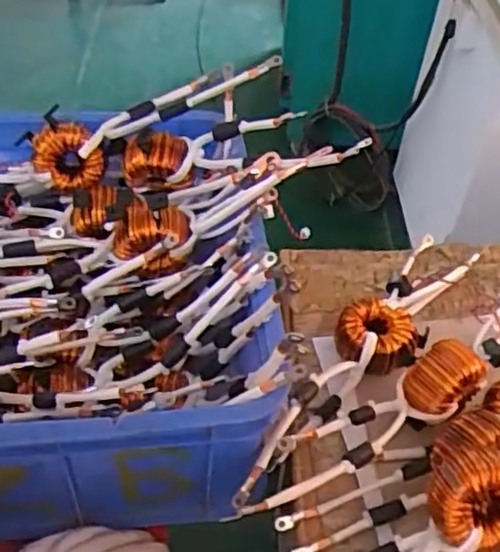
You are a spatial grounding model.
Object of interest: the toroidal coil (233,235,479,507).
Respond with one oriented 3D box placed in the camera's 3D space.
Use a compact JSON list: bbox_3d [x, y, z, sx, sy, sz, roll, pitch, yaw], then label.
[{"bbox_3d":[0.120,0.087,0.710,0.088,0.058,0.435,27,50,21],"label":"toroidal coil"}]

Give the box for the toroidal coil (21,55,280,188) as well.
[{"bbox_3d":[-0.117,-0.182,0.750,0.286,0.072,0.077,-22,46,8],"label":"toroidal coil"}]

